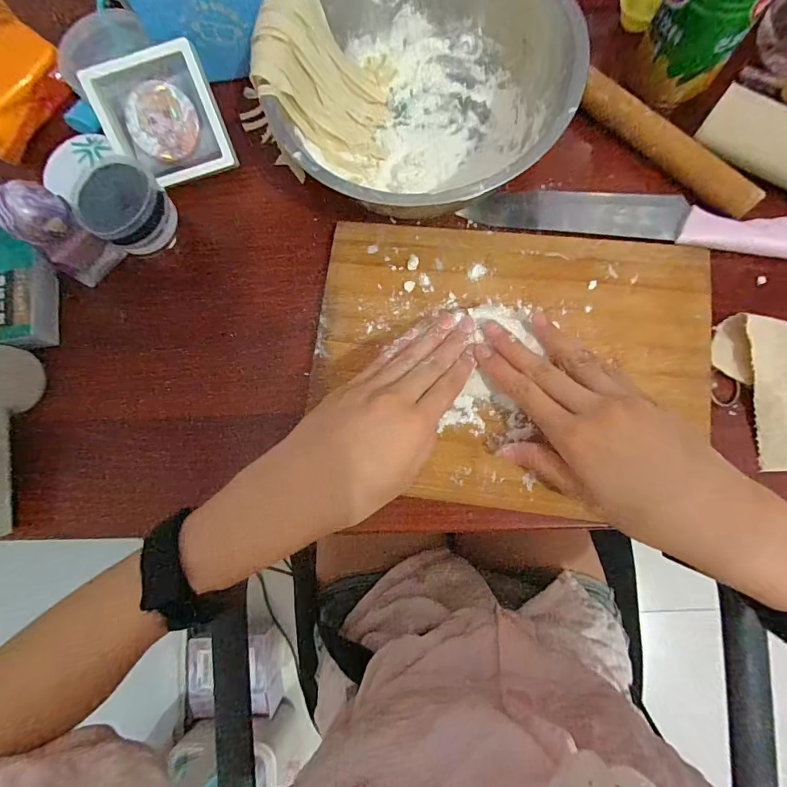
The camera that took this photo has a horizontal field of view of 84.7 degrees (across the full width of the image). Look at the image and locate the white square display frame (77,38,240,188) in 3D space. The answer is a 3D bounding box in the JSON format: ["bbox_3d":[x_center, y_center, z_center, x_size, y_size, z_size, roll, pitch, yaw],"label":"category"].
[{"bbox_3d":[-0.184,-0.218,0.347,0.090,0.019,0.088,-14,117,4],"label":"white square display frame"}]

